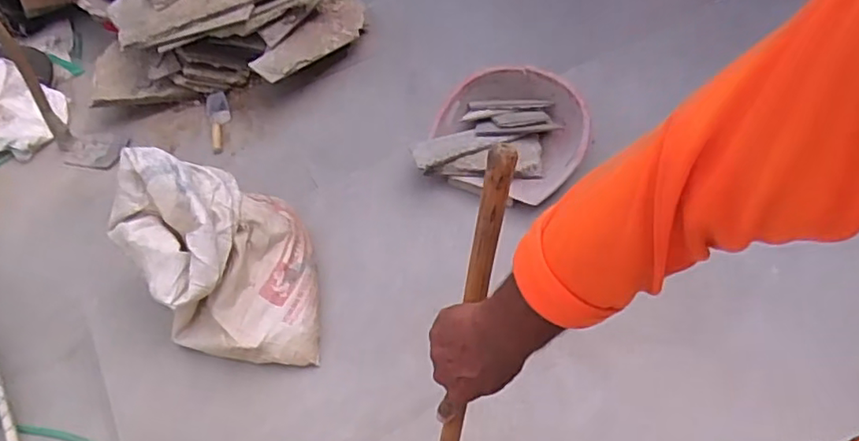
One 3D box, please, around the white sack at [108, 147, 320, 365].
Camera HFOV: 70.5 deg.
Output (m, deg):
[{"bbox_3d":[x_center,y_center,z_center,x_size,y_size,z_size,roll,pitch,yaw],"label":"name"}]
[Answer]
[{"bbox_3d":[-0.518,0.088,1.453,0.468,0.301,0.447,-7,54,2],"label":"white sack"}]

